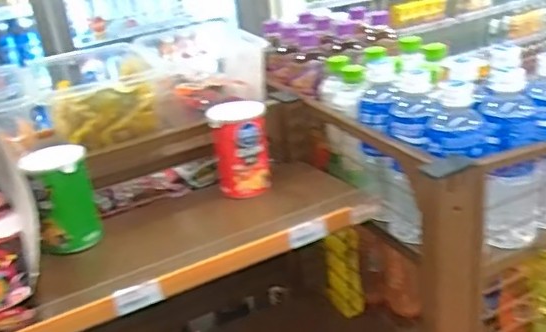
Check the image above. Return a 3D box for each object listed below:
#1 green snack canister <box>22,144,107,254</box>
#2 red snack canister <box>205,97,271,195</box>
[{"bbox_3d":[-0.258,0.038,0.730,0.075,0.113,0.080,-16,27,-19],"label":"green snack canister"},{"bbox_3d":[-0.044,-0.025,0.807,0.075,0.114,0.062,-7,25,0],"label":"red snack canister"}]

